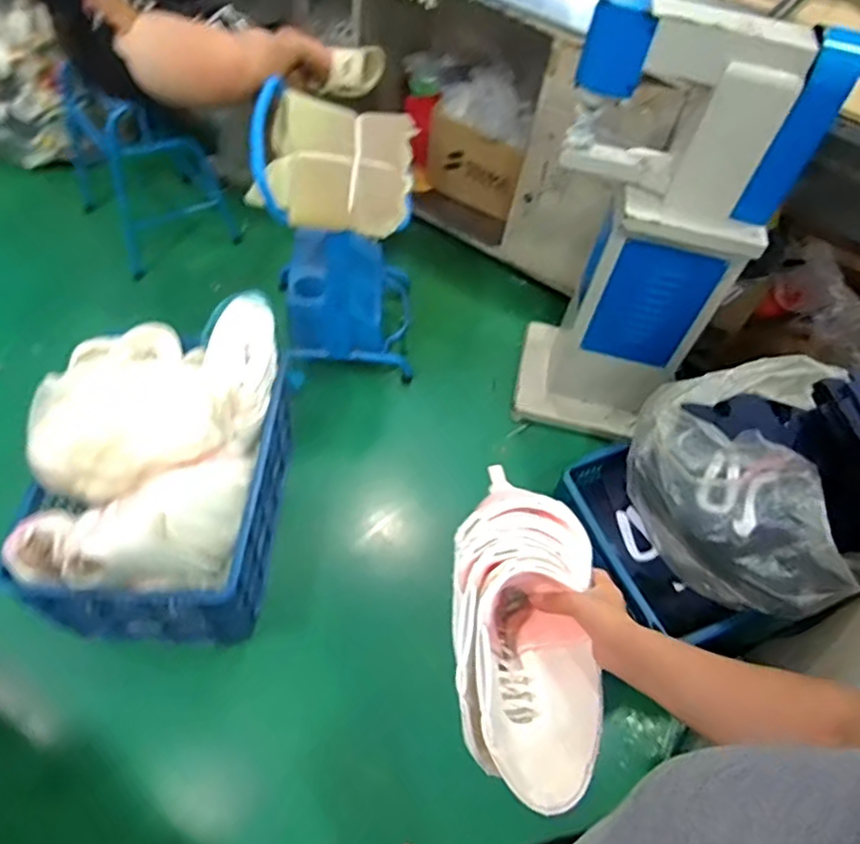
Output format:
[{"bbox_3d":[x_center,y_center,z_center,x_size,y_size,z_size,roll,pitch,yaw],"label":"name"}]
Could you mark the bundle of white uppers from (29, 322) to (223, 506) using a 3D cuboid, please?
[{"bbox_3d":[-0.577,-0.039,1.182,0.309,0.128,0.305,-13,58,-16],"label":"bundle of white uppers"}]

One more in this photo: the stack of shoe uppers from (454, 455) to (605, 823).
[{"bbox_3d":[0.101,0.201,0.671,0.145,0.116,0.358,4,50,-2],"label":"stack of shoe uppers"}]

